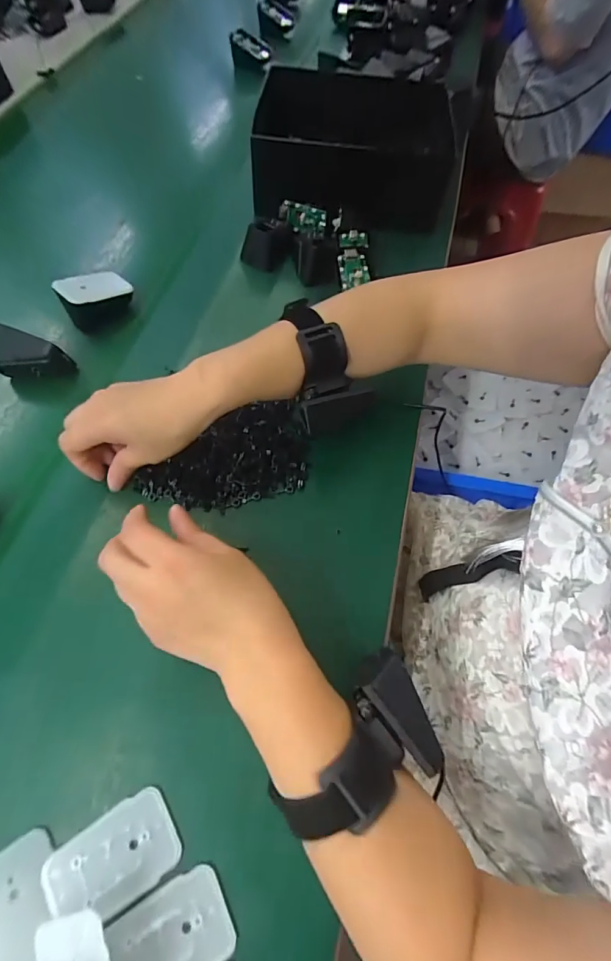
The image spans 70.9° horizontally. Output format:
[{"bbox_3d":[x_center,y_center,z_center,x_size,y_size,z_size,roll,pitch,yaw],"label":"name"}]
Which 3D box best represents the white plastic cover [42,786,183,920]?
[{"bbox_3d":[-0.110,0.218,0.246,0.067,0.011,0.044,-29,66,-19],"label":"white plastic cover"}]

